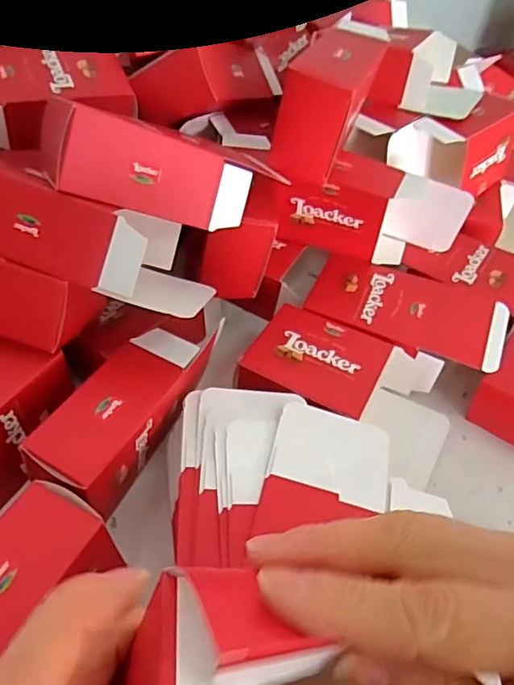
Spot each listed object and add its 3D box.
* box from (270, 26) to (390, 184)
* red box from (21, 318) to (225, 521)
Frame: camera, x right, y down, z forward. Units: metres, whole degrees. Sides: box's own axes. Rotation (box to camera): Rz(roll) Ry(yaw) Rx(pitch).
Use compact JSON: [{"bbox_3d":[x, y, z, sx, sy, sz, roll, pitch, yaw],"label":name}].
[{"bbox_3d":[0.059,-0.193,0.431,0.059,0.080,0.109,16,50,9],"label":"box"},{"bbox_3d":[-0.087,0.051,0.372,0.052,0.060,0.143,27,52,17],"label":"red box"}]

